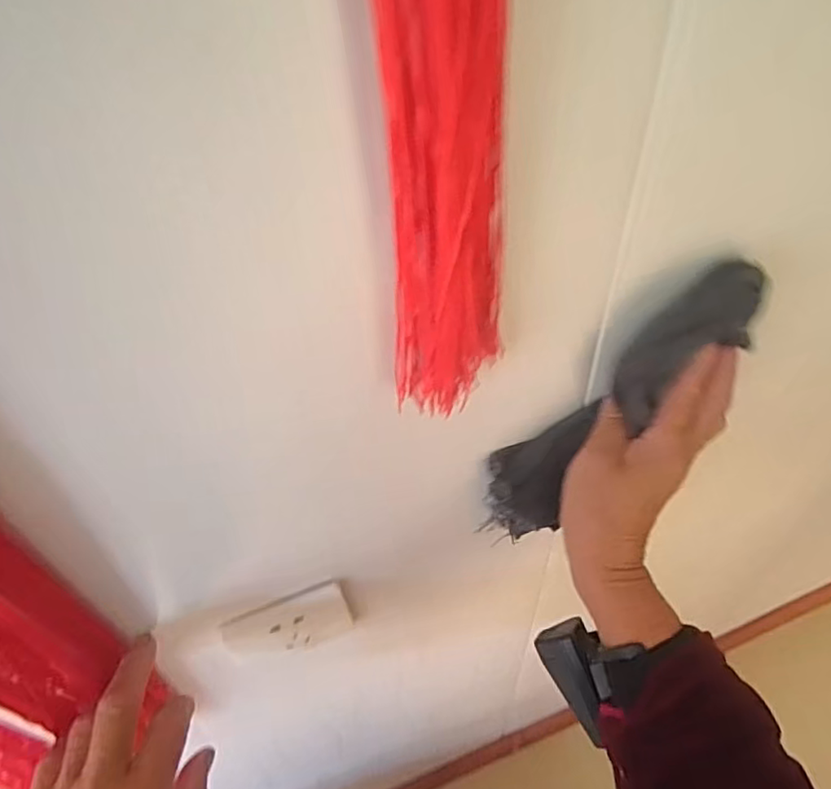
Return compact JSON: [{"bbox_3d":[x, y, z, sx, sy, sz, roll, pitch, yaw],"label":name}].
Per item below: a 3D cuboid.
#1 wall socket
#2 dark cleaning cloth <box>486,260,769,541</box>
[{"bbox_3d":[-0.089,0.165,0.427,0.084,0.082,0.007,-20,51,-11],"label":"wall socket"},{"bbox_3d":[0.114,0.008,0.347,0.043,0.201,0.045,15,36,-39],"label":"dark cleaning cloth"}]

